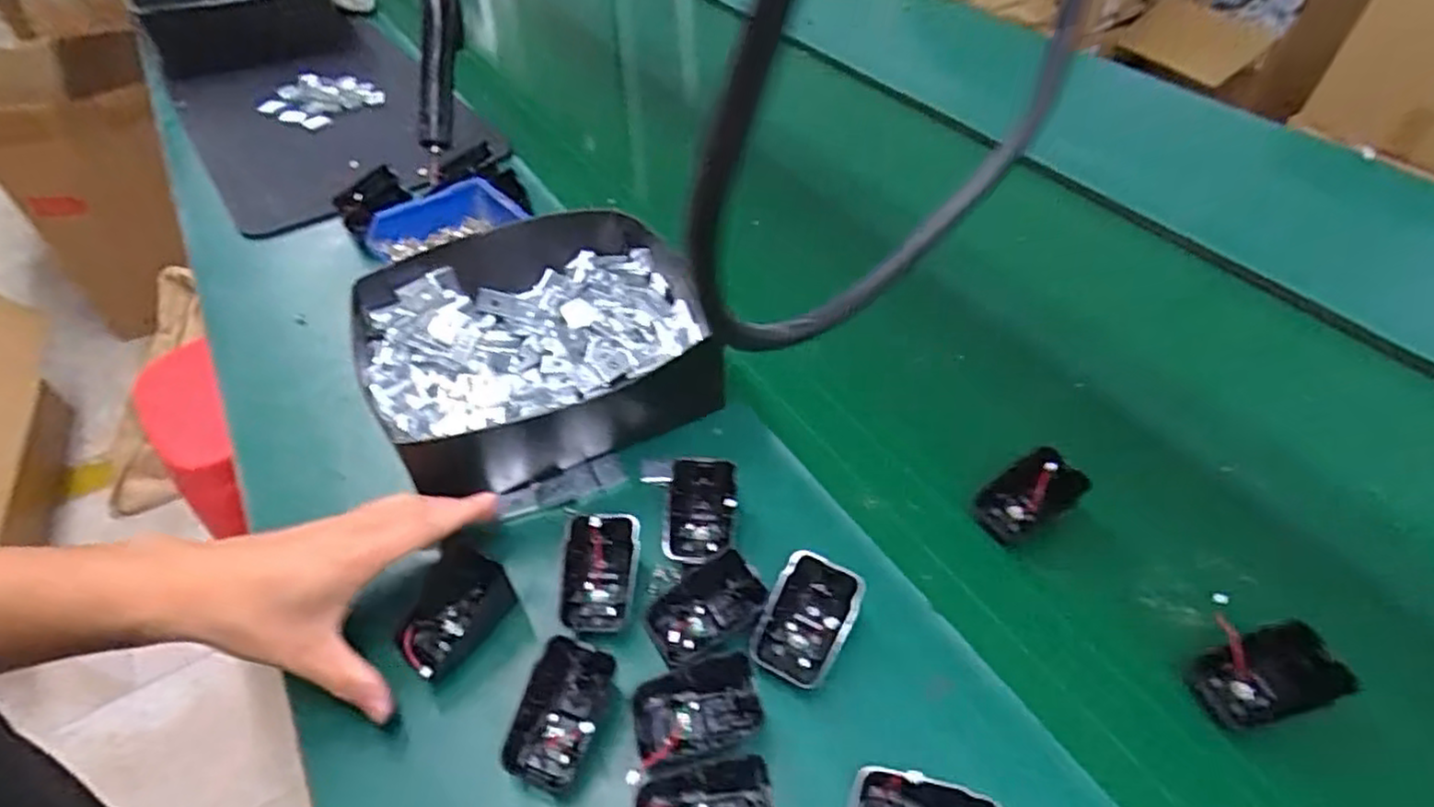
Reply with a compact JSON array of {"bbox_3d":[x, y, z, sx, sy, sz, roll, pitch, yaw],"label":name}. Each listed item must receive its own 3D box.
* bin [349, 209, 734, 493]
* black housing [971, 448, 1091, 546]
[{"bbox_3d":[-0.140,-0.056,0.547,0.243,0.077,0.235,-15,49,-13],"label":"bin"},{"bbox_3d":[0.212,0.063,0.474,0.068,0.039,0.043,-21,51,-14],"label":"black housing"}]

